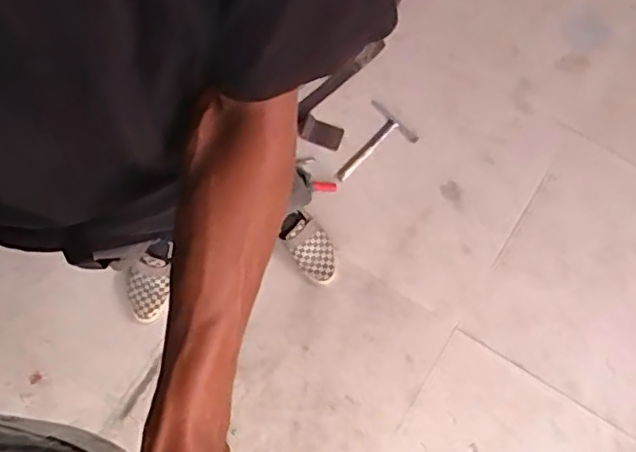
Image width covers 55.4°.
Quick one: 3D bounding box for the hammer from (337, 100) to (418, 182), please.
[{"bbox_3d":[0.129,-0.196,1.521,0.142,0.024,0.213,42,82,7],"label":"hammer"}]

